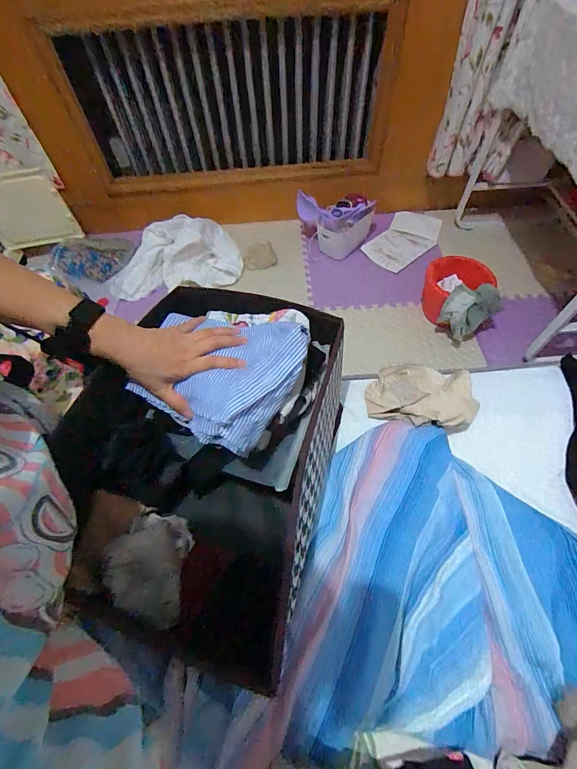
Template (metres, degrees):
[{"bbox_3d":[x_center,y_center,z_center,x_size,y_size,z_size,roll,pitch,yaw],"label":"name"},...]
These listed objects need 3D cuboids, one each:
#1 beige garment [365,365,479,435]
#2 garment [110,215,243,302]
[{"bbox_3d":[0.218,0.013,0.582,0.164,0.057,0.127,6,60,6],"label":"beige garment"},{"bbox_3d":[-0.470,-0.532,1.450,0.519,0.207,0.165,-11,60,-3],"label":"garment"}]

